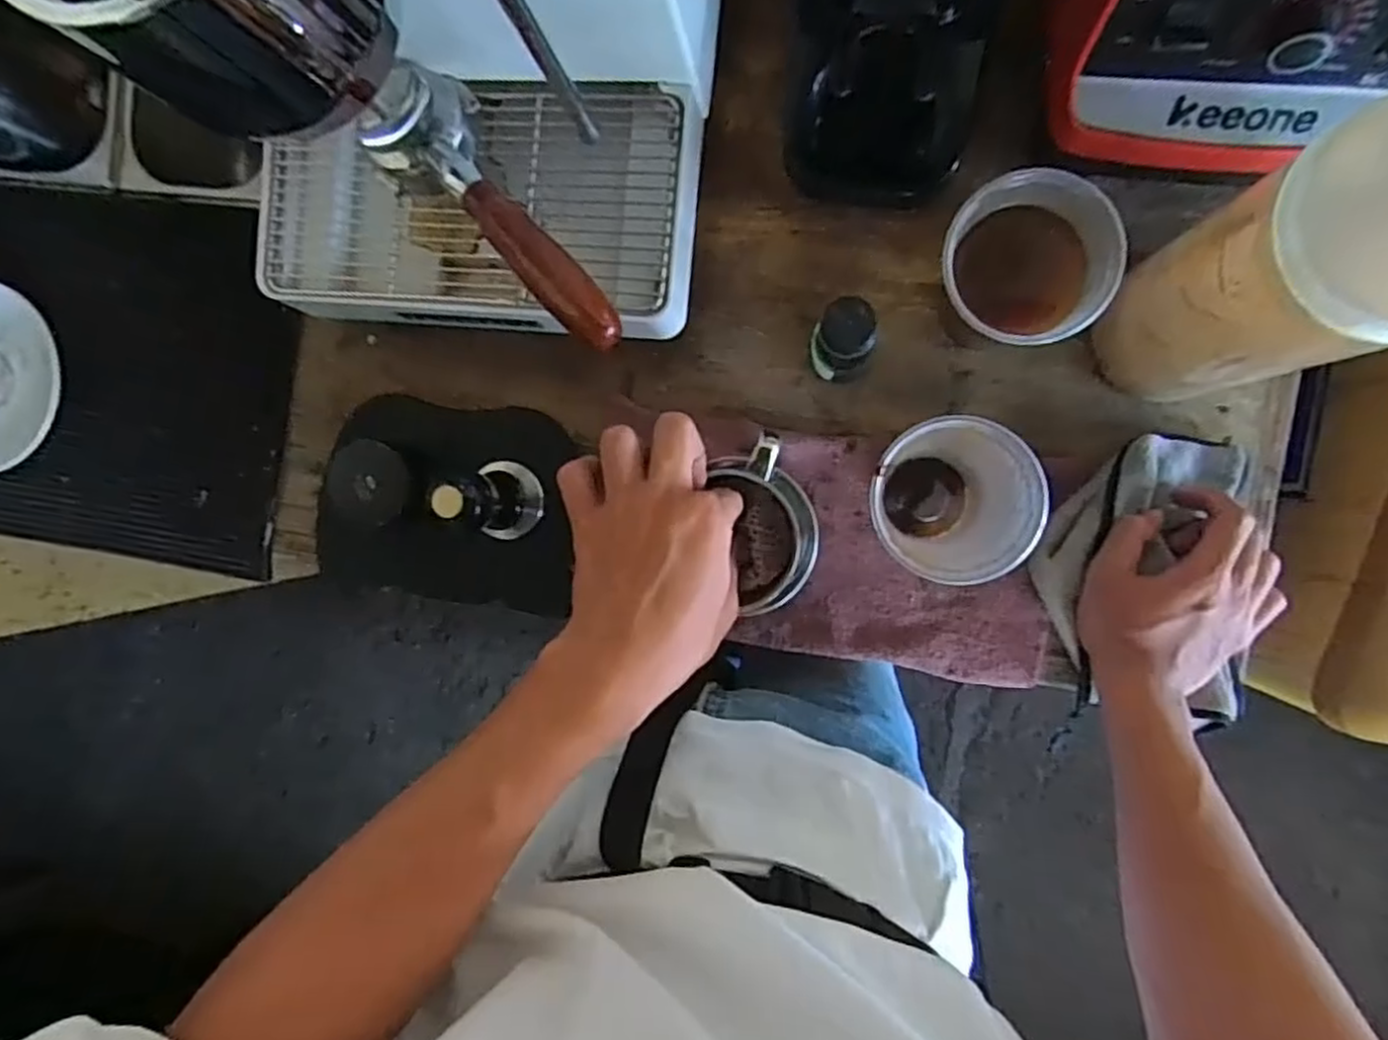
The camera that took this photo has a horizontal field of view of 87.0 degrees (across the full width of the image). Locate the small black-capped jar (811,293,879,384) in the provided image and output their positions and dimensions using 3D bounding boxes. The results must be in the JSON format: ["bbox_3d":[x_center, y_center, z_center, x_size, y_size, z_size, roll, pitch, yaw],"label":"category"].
[{"bbox_3d":[0.093,-0.108,0.456,0.035,0.101,0.035,0,92,9],"label":"small black-capped jar"}]

